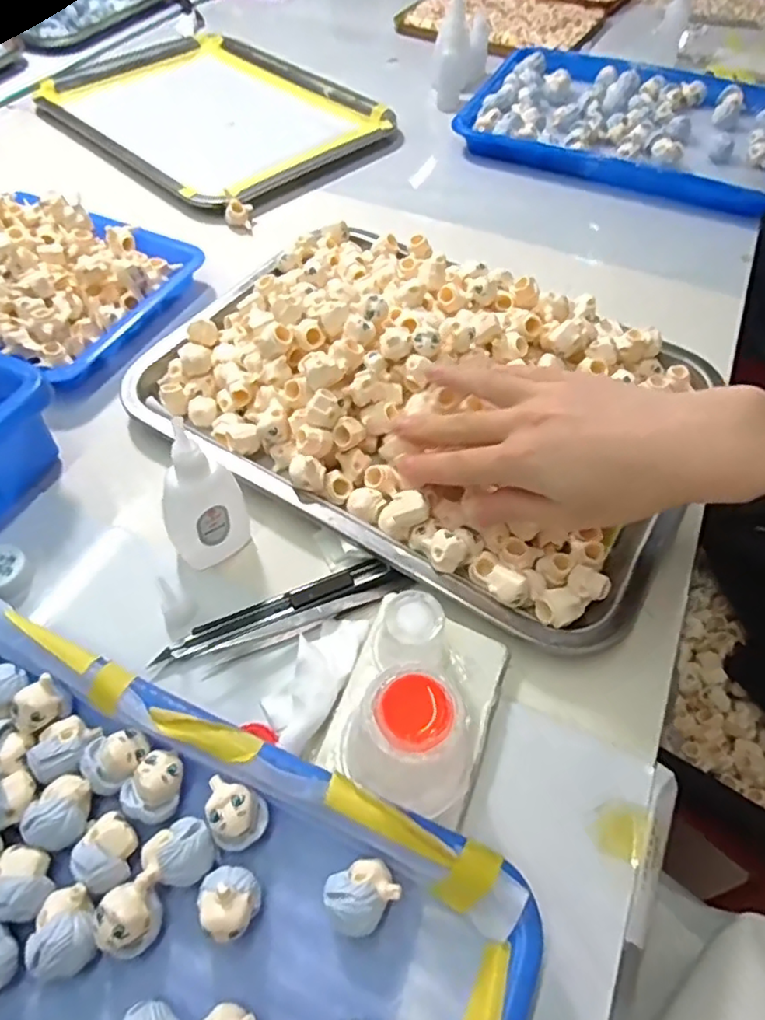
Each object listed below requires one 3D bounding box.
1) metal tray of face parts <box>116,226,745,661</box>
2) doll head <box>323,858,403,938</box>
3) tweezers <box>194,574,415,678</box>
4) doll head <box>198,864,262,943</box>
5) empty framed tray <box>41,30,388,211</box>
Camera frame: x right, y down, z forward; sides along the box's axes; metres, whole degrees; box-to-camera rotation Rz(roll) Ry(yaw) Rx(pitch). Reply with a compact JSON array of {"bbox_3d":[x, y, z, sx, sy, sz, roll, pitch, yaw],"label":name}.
[{"bbox_3d":[0.034,-0.089,0.392,0.350,0.050,0.253,29,61,16],"label":"metal tray of face parts"},{"bbox_3d":[-0.008,0.154,0.241,0.026,0.021,0.023,-28,60,-19],"label":"doll head"},{"bbox_3d":[-0.038,0.058,0.320,0.114,0.004,0.011,-20,58,-14],"label":"tweezers"},{"bbox_3d":[-0.059,0.153,0.237,0.021,0.026,0.024,-20,58,-14],"label":"doll head"},{"bbox_3d":[-0.198,-0.440,0.663,0.371,0.021,0.260,39,63,23],"label":"empty framed tray"}]

